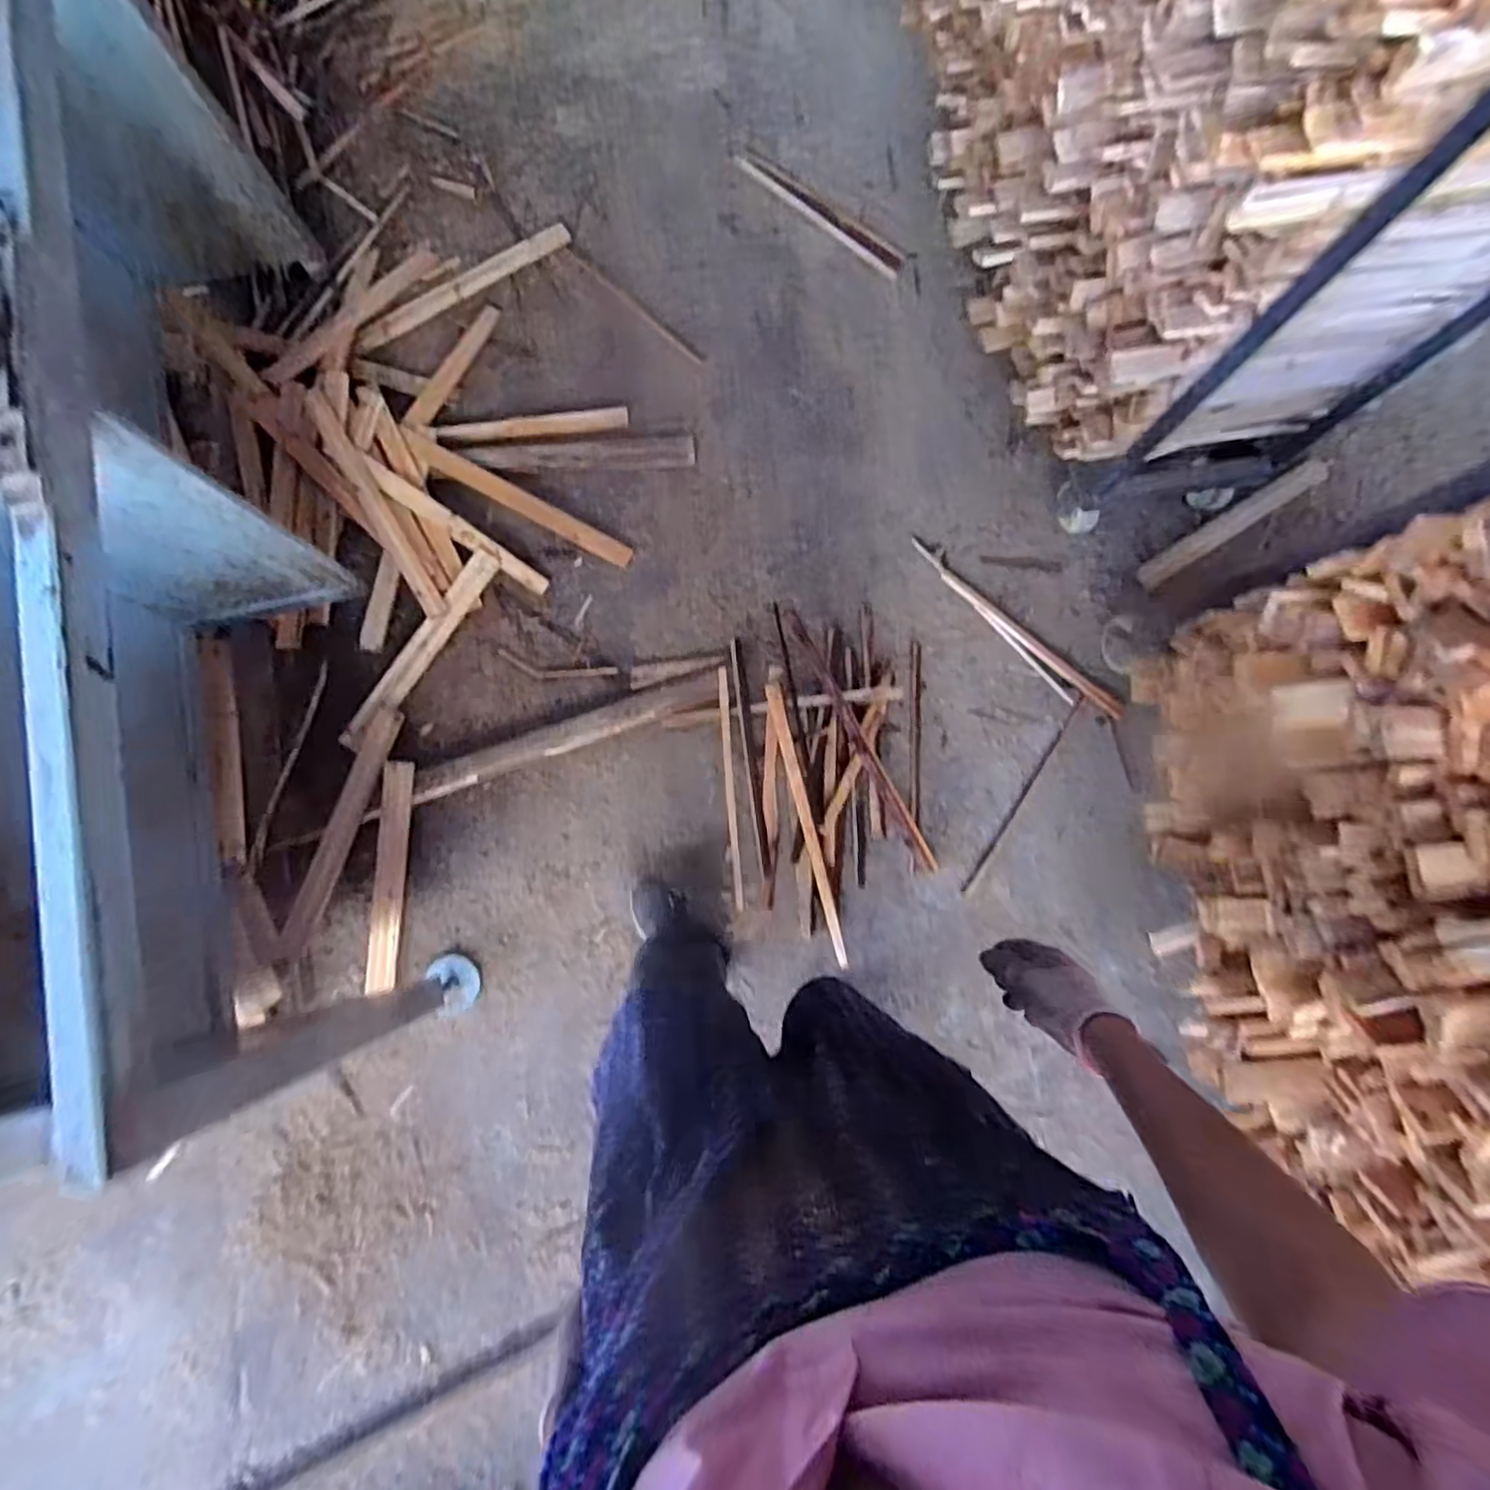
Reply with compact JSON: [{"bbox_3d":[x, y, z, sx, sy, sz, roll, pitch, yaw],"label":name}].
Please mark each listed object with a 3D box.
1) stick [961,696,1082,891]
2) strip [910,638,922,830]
[{"bbox_3d":[0.579,0.102,1.423,0.018,0.008,0.479,33,83,3],"label":"stick"},{"bbox_3d":[0.361,-0.032,1.452,0.024,0.011,0.382,3,83,-1],"label":"strip"}]

